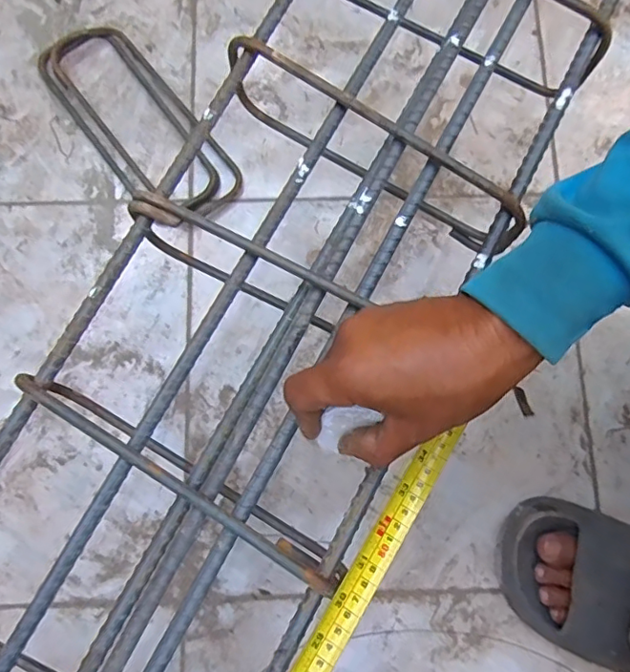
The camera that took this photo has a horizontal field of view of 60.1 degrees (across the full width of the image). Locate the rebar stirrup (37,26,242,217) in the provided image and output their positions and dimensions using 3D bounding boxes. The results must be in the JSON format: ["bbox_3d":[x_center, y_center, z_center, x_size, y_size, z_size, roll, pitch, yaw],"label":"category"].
[{"bbox_3d":[-0.193,-0.232,0.591,0.107,0.026,0.256,-38,81,-8],"label":"rebar stirrup"}]

